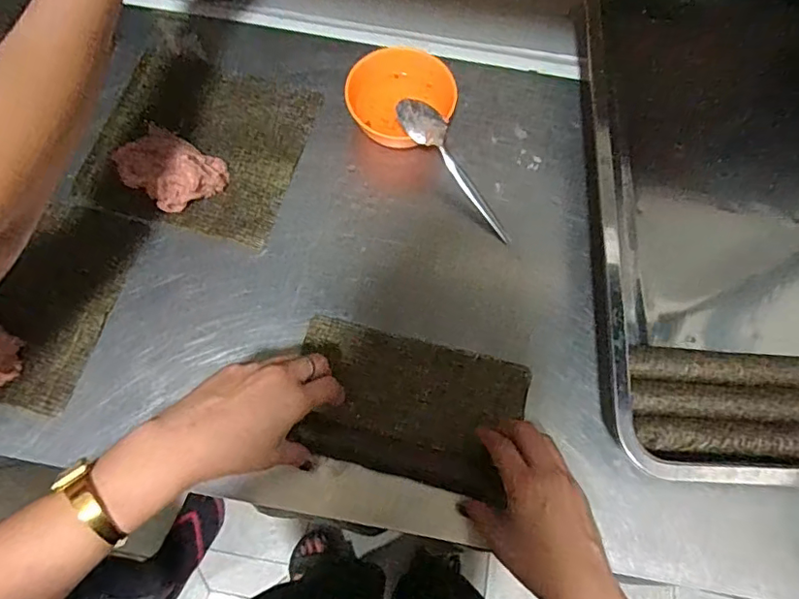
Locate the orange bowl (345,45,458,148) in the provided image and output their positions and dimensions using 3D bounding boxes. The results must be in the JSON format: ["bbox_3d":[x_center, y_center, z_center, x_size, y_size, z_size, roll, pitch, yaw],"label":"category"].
[{"bbox_3d":[0.002,-0.202,0.550,0.107,0.048,0.092,16,72,3],"label":"orange bowl"}]

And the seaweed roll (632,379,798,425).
[{"bbox_3d":[0.299,0.092,0.475,0.208,0.032,0.030,4,72,-1],"label":"seaweed roll"}]

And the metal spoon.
[{"bbox_3d":[0.056,-0.125,0.530,0.037,0.024,0.164,-41,101,-14],"label":"metal spoon"}]

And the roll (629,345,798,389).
[{"bbox_3d":[0.299,0.064,0.484,0.206,0.032,0.030,4,72,-1],"label":"roll"}]

